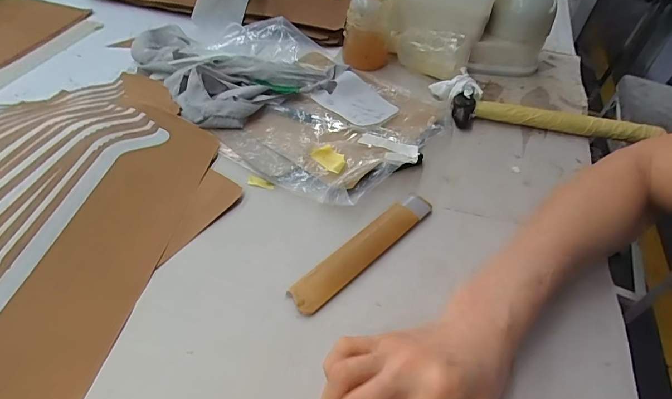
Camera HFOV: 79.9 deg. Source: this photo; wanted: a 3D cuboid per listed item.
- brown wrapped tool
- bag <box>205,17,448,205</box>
[{"bbox_3d":[0.029,0.042,0.370,0.170,0.006,0.030,-35,59,-30],"label":"brown wrapped tool"},{"bbox_3d":[-0.051,-0.151,0.518,0.375,0.030,0.268,33,54,23],"label":"bag"}]

